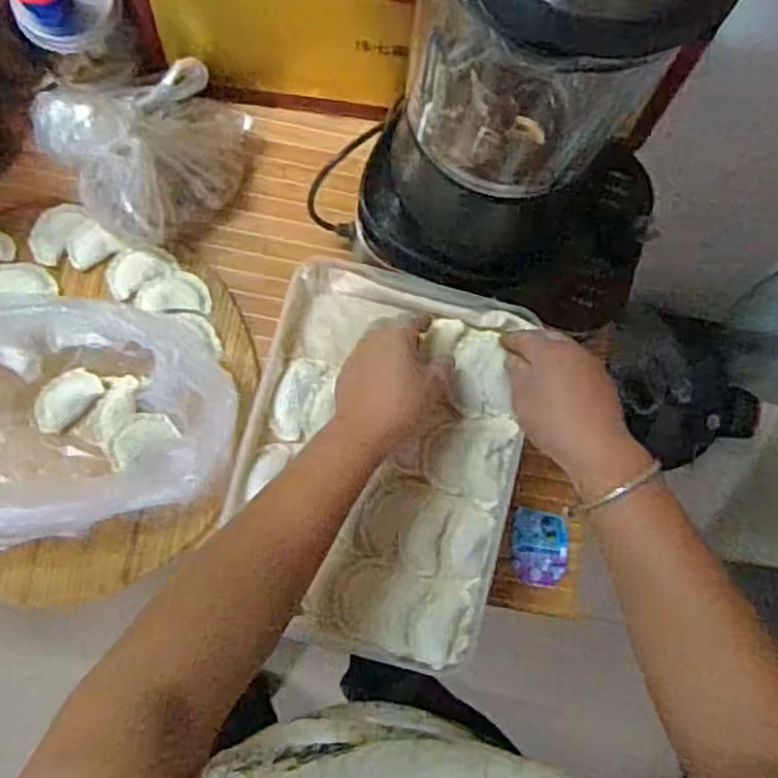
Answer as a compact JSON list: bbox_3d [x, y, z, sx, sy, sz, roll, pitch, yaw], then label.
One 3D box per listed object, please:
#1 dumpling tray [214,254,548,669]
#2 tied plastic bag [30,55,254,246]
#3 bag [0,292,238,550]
[{"bbox_3d":[-0.005,0.056,0.595,0.219,0.028,0.298,16,80,-1],"label":"dumpling tray"},{"bbox_3d":[-0.203,-0.212,0.642,0.167,0.136,0.122,-33,84,-8],"label":"tied plastic bag"},{"bbox_3d":[-0.298,0.024,0.594,0.315,0.105,0.192,-17,82,-6],"label":"bag"}]

